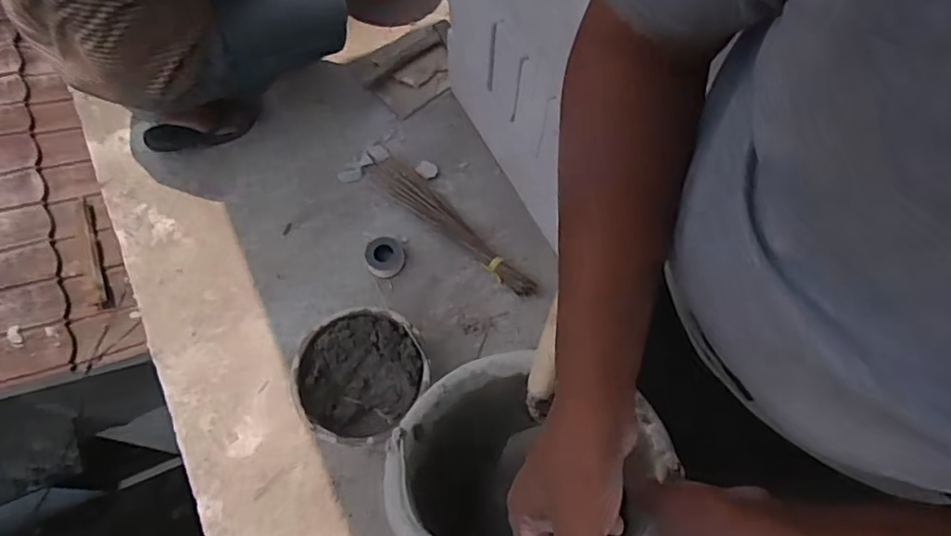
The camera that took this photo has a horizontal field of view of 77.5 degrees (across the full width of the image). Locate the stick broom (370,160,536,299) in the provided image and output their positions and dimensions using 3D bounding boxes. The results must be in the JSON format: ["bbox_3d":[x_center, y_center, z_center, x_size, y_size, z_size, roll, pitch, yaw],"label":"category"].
[{"bbox_3d":[-0.057,-0.110,1.370,0.490,0.042,0.093,38,72,14],"label":"stick broom"}]

